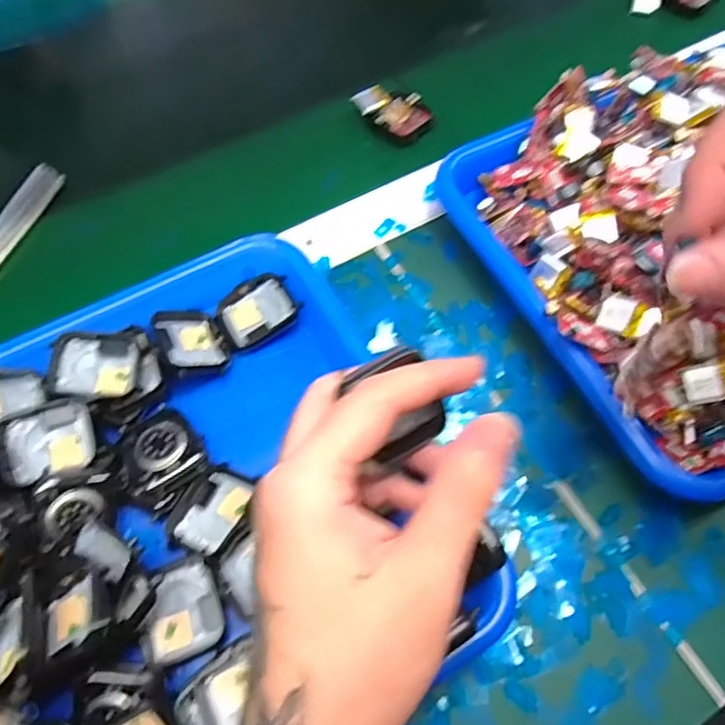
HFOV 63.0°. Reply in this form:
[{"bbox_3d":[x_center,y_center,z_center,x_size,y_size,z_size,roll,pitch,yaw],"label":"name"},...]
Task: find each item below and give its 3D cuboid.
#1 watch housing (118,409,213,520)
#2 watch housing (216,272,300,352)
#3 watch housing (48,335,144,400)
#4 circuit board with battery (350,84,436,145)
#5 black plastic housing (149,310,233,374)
[{"bbox_3d":[-0.103,0.048,0.303,0.041,0.018,0.044,-39,69,-17],"label":"watch housing"},{"bbox_3d":[-0.062,-0.030,0.346,0.045,0.009,0.038,-27,66,-12],"label":"watch housing"},{"bbox_3d":[-0.141,0.002,0.313,0.043,0.009,0.036,6,65,-19],"label":"watch housing"},{"bbox_3d":[0.026,-0.185,0.435,0.042,0.014,0.056,-42,70,-18],"label":"circuit board with battery"},{"bbox_3d":[-0.096,-0.011,0.331,0.038,0.013,0.040,-4,50,-47],"label":"black plastic housing"}]

